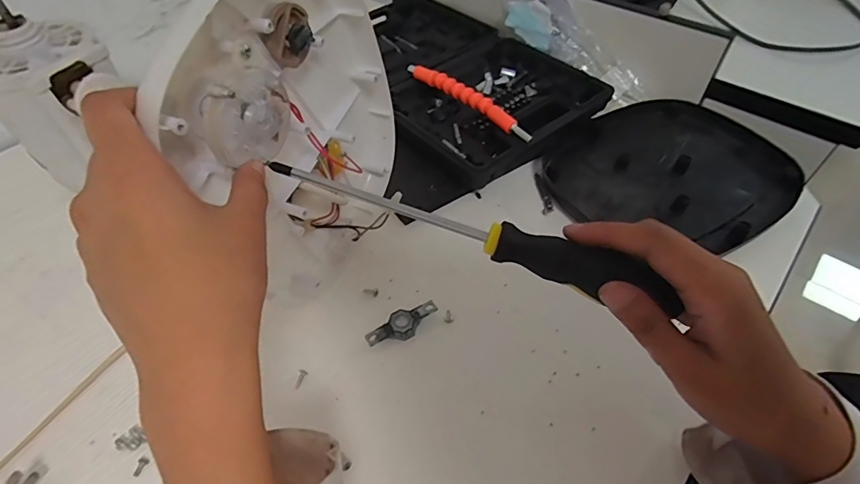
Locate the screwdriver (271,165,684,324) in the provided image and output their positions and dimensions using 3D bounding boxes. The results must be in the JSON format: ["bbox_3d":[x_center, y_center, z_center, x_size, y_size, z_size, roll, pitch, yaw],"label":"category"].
[{"bbox_3d":[0.015,-0.009,0.244,0.222,0.020,0.021,19,55,11],"label":"screwdriver"}]

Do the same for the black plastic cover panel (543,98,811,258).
[{"bbox_3d":[0.229,-0.068,0.441,0.221,0.020,0.182,-26,58,-19],"label":"black plastic cover panel"}]

